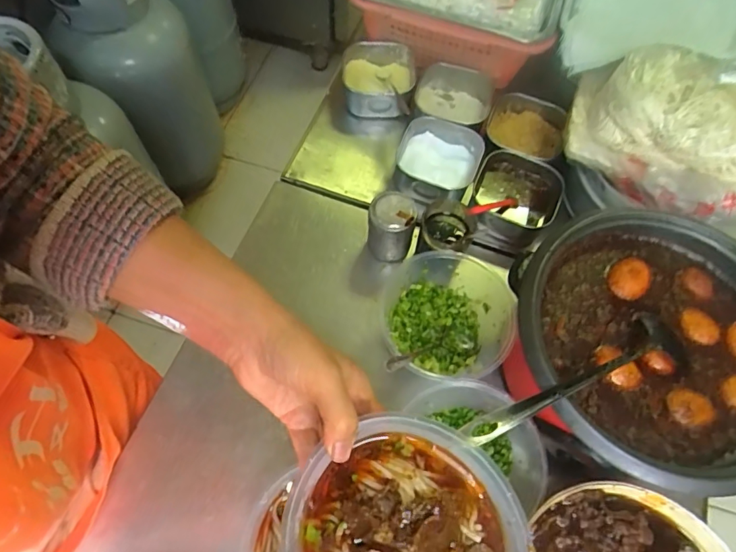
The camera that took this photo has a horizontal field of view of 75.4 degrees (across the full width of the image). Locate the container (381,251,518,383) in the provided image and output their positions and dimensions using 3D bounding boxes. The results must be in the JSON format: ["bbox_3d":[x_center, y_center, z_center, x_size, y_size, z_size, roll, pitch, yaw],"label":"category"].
[{"bbox_3d":[0.082,0.051,0.512,0.129,0.069,0.134,1,65,-3],"label":"container"}]

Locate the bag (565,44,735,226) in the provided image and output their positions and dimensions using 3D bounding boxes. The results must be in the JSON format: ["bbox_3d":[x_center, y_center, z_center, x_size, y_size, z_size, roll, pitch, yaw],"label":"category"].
[{"bbox_3d":[0.350,-0.167,0.524,0.255,0.127,0.143,43,69,15],"label":"bag"}]

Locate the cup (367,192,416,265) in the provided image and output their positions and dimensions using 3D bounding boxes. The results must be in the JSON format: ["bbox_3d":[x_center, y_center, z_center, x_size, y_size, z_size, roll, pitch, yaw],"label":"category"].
[{"bbox_3d":[0.026,-0.057,0.568,0.052,0.072,0.056,1,65,-3],"label":"cup"}]

